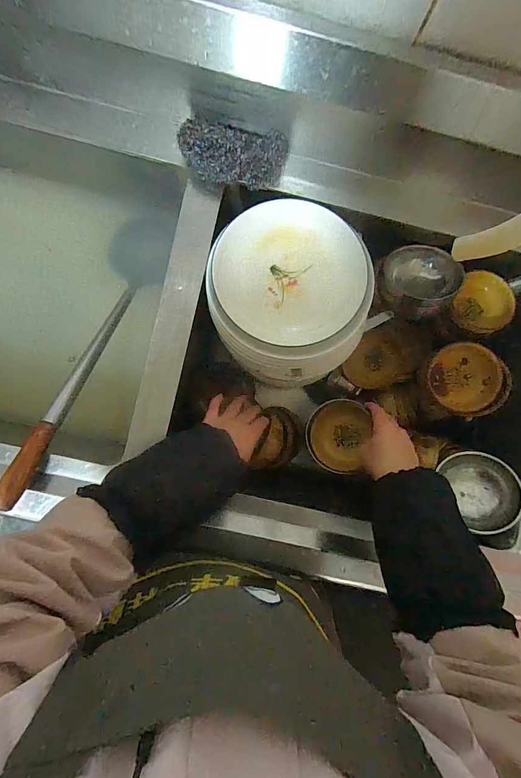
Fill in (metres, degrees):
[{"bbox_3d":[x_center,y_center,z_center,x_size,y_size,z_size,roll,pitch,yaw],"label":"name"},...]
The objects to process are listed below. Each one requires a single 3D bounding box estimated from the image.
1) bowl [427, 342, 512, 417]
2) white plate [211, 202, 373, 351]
[{"bbox_3d":[0.315,-0.017,0.543,0.095,0.050,0.103,2,97,18],"label":"bowl"},{"bbox_3d":[0.040,-0.160,0.480,0.195,0.042,0.200,0,90,-3],"label":"white plate"}]

